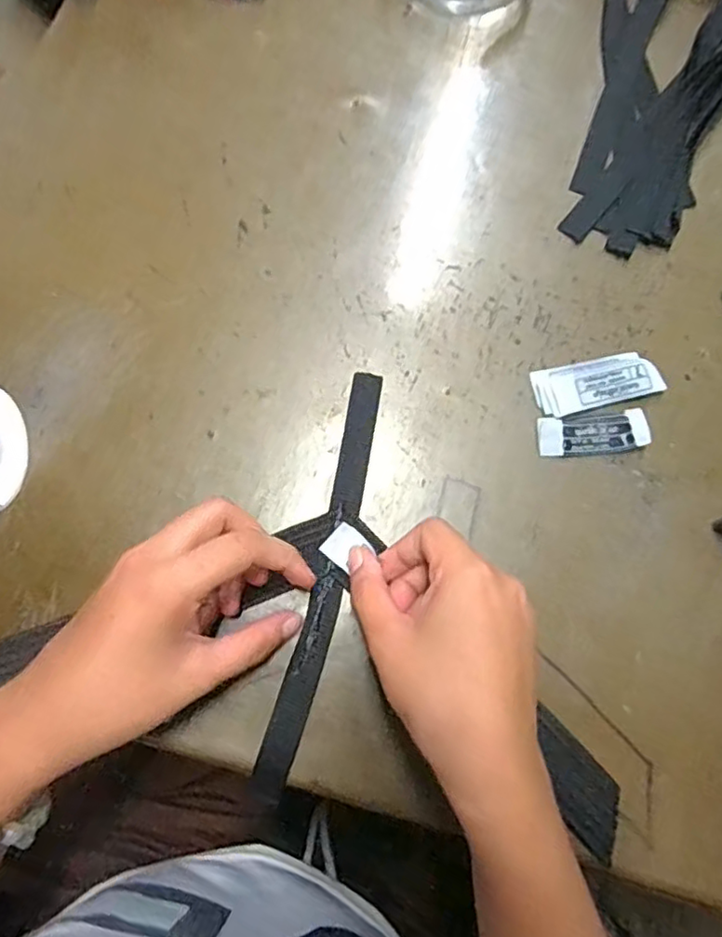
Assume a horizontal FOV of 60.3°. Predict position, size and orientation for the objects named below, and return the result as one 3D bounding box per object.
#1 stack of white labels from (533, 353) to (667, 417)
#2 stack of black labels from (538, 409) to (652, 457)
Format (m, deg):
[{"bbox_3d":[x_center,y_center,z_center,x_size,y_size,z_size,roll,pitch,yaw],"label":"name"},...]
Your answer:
[{"bbox_3d":[0.132,-0.048,0.350,0.069,0.008,0.029,-11,77,-3],"label":"stack of white labels"},{"bbox_3d":[0.129,-0.019,0.344,0.061,0.006,0.023,-6,77,-2],"label":"stack of black labels"}]

